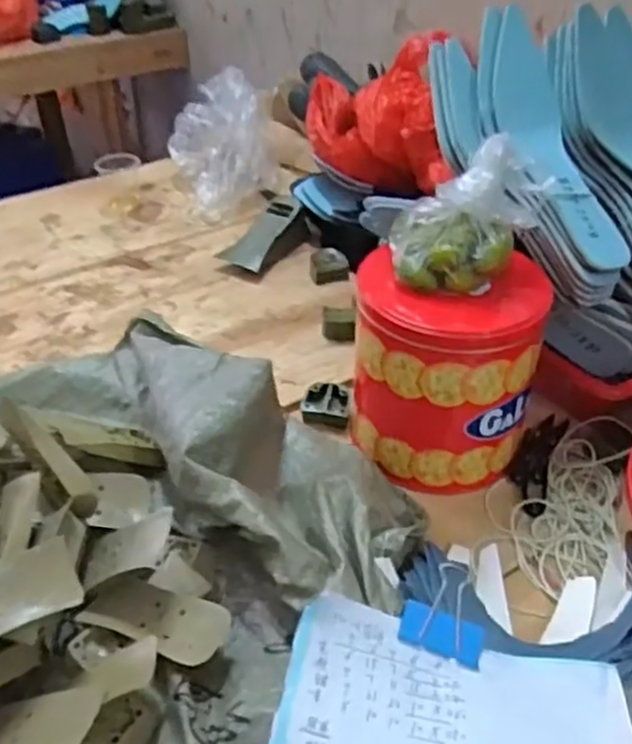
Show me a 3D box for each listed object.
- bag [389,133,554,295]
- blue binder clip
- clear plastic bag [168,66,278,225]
[{"bbox_3d":[0.117,-0.122,0.571,0.113,0.087,0.097,8,40,10],"label":"bag"},{"bbox_3d":[0.081,0.147,0.464,0.049,0.019,0.055,11,40,13],"label":"blue binder clip"},{"bbox_3d":[-0.128,-0.327,1.050,0.132,0.146,0.162,-18,43,-21],"label":"clear plastic bag"}]

